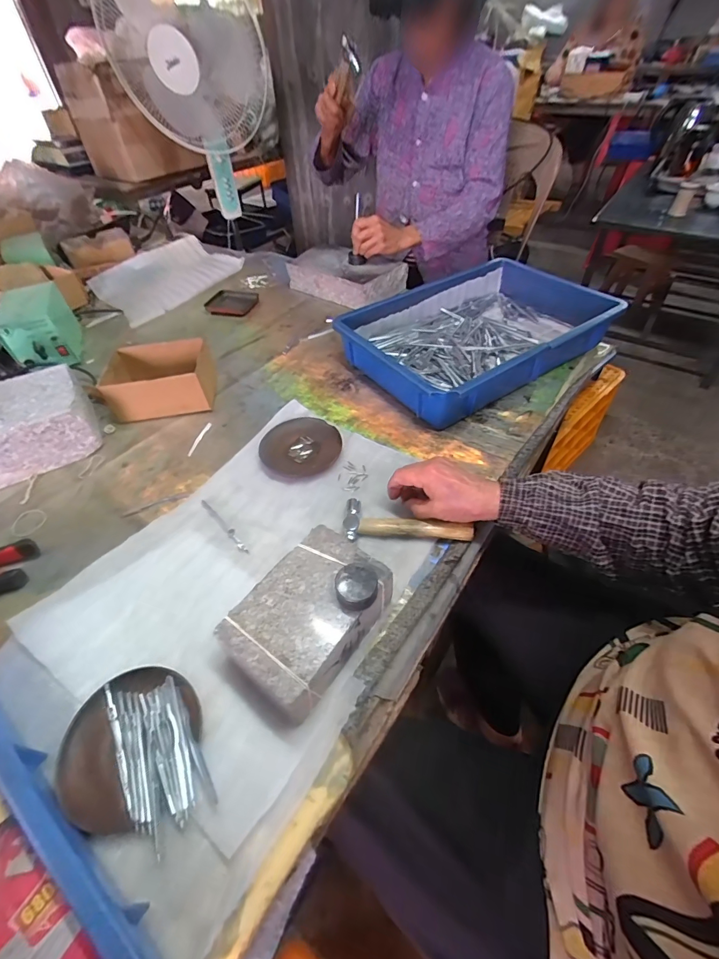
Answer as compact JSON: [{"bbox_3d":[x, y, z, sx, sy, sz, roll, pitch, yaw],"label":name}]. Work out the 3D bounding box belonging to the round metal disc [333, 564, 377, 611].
[{"bbox_3d":[-0.003,0.099,0.373,0.038,0.023,0.036,-1,48,1],"label":"round metal disc"}]

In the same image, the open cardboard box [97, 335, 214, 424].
[{"bbox_3d":[-0.322,-0.164,0.662,0.155,0.060,0.122,-9,48,-5],"label":"open cardboard box"}]

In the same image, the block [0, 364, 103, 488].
[{"bbox_3d":[-0.519,-0.064,0.580,0.252,0.076,0.143,-28,53,-20],"label":"block"}]

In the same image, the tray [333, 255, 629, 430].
[{"bbox_3d":[0.222,-0.264,0.726,0.457,0.090,0.279,-27,53,-20],"label":"tray"}]

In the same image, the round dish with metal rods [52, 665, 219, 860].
[{"bbox_3d":[-0.188,0.226,0.342,0.109,0.016,0.129,-21,51,-15],"label":"round dish with metal rods"}]

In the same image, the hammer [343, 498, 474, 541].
[{"bbox_3d":[0.057,0.050,0.495,0.147,0.028,0.051,1,48,3],"label":"hammer"}]

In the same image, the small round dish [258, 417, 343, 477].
[{"bbox_3d":[-0.083,-0.048,0.591,0.109,0.014,0.106,-1,48,1],"label":"small round dish"}]

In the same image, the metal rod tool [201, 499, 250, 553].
[{"bbox_3d":[-0.168,0.057,0.507,0.010,0.006,0.109,-34,56,-26],"label":"metal rod tool"}]

